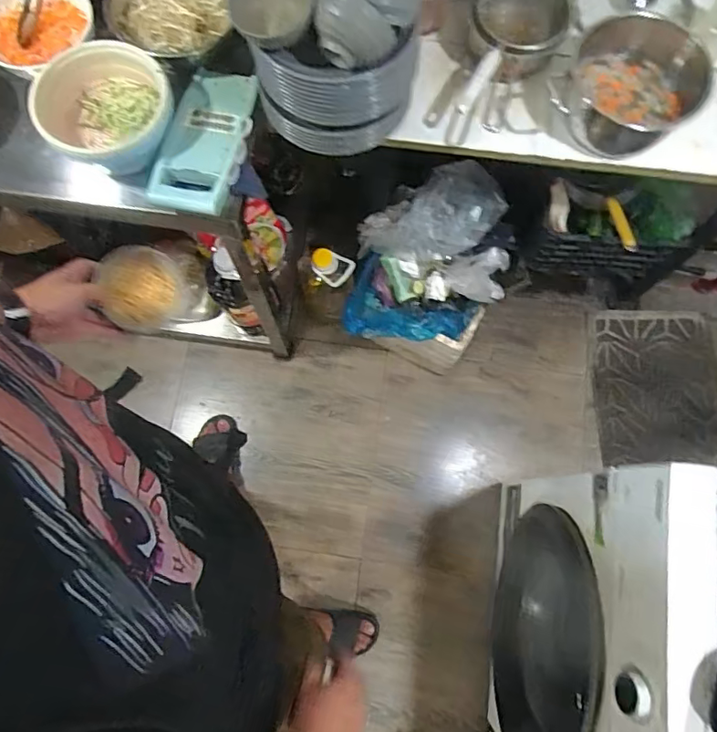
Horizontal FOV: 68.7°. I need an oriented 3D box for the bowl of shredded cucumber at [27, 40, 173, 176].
[{"bbox_3d":[-0.392,-0.396,0.815,0.209,0.077,0.191,0,76,-1],"label":"bowl of shredded cucumber"}]

